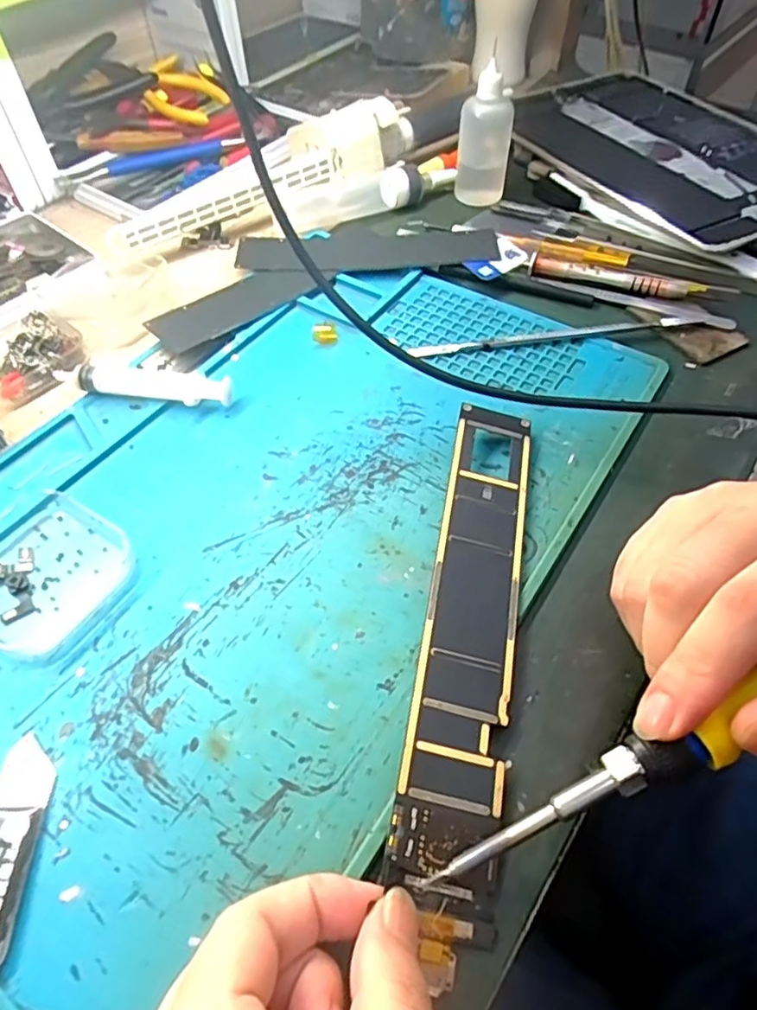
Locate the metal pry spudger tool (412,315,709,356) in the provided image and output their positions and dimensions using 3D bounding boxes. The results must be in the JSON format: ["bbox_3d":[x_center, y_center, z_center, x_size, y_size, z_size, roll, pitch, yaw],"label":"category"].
[{"bbox_3d":[0.101,-0.096,0.349,0.163,0.008,0.013,-5,53,-5],"label":"metal pry spudger tool"}]

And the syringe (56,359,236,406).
[{"bbox_3d":[-0.120,-0.064,0.324,0.091,0.015,0.020,8,53,6],"label":"syringe"}]

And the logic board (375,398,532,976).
[{"bbox_3d":[0.036,0.044,0.242,0.035,0.008,0.217,9,56,6],"label":"logic board"}]

